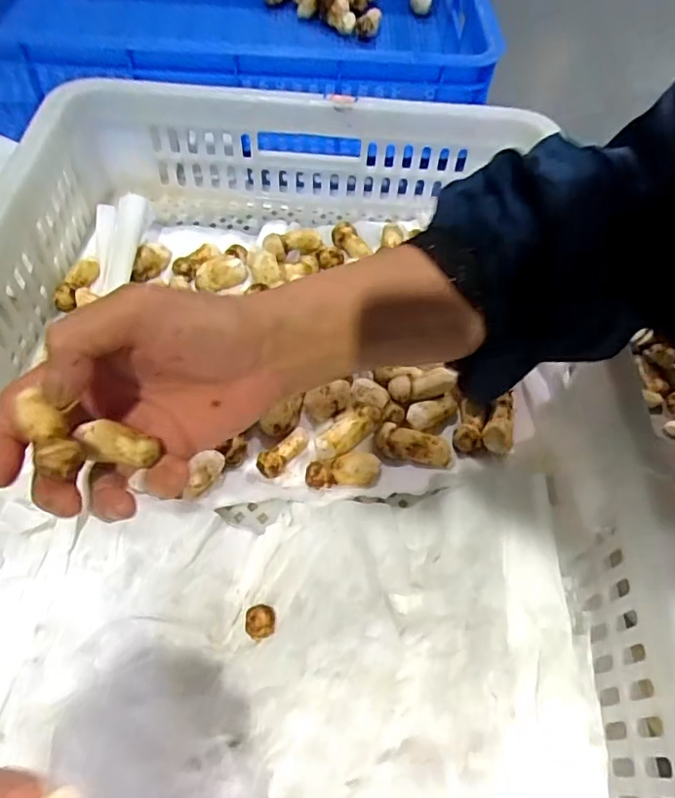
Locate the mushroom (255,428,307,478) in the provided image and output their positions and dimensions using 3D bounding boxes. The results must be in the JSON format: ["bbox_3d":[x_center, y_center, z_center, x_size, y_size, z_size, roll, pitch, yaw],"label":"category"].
[{"bbox_3d":[-0.036,0.035,0.380,0.016,0.010,0.041,41,64,20],"label":"mushroom"}]

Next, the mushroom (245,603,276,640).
[{"bbox_3d":[-0.044,0.127,0.322,0.016,0.011,0.019,-14,60,-12],"label":"mushroom"}]

